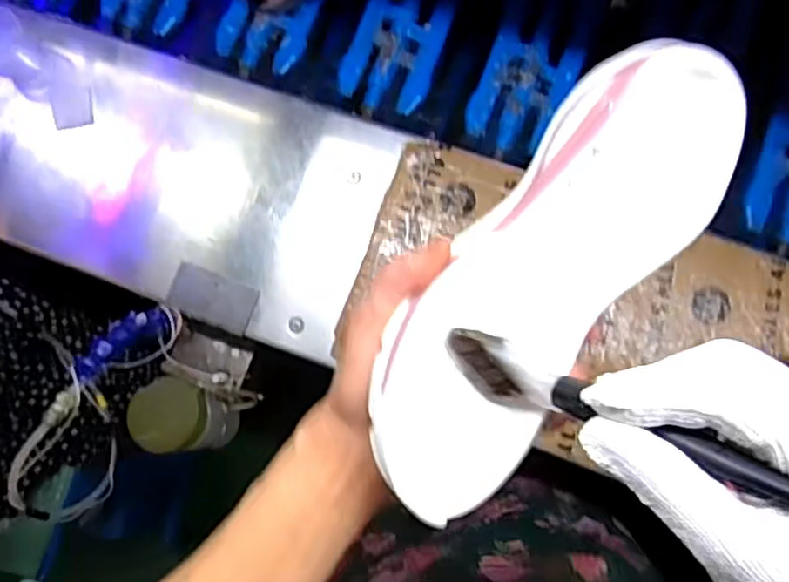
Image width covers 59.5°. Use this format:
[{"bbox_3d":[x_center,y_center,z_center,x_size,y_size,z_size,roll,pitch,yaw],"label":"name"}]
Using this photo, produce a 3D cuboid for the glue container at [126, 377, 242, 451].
[{"bbox_3d":[-0.212,0.124,0.703,0.076,0.084,0.068,4,83,7],"label":"glue container"}]

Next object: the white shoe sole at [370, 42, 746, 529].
[{"bbox_3d":[0.070,-0.005,0.317,0.079,0.040,0.232,37,96,10],"label":"white shoe sole"}]

